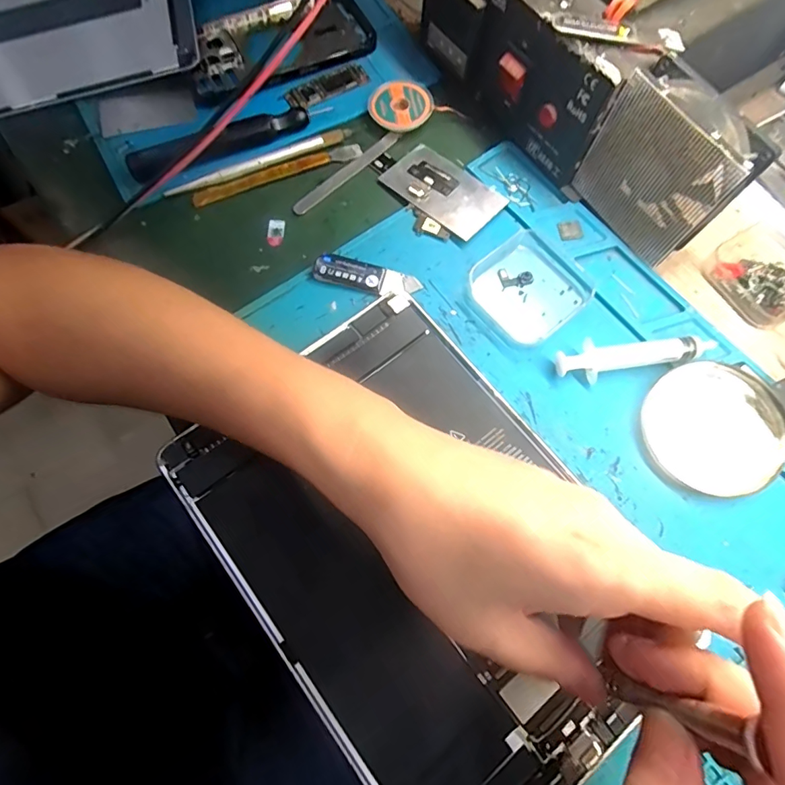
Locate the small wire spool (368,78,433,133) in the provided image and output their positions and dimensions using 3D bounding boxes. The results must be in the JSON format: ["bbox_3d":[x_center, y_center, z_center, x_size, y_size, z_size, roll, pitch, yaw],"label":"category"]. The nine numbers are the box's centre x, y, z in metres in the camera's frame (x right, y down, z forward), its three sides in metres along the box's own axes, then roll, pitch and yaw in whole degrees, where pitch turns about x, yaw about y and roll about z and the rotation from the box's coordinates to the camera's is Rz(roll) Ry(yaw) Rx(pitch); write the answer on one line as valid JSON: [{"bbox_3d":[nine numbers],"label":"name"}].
[{"bbox_3d":[0.006,-0.204,0.335,0.043,0.013,0.043,0,71,0],"label":"small wire spool"}]

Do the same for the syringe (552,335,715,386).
[{"bbox_3d":[0.141,-0.022,0.275,0.091,0.015,0.021,-9,71,-3],"label":"syringe"}]

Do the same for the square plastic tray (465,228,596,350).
[{"bbox_3d":[0.083,-0.065,0.291,0.063,0.014,0.061,-37,75,-12],"label":"square plastic tray"}]

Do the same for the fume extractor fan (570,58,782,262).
[{"bbox_3d":[0.156,-0.128,0.273,0.026,0.086,0.079,-36,75,-12],"label":"fume extractor fan"}]

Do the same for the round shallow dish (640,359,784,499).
[{"bbox_3d":[0.181,0.019,0.262,0.073,0.015,0.073,0,71,0],"label":"round shallow dish"}]

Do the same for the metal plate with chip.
[{"bbox_3d":[0.034,-0.138,0.318,0.046,0.004,0.078,-43,76,-14],"label":"metal plate with chip"}]

